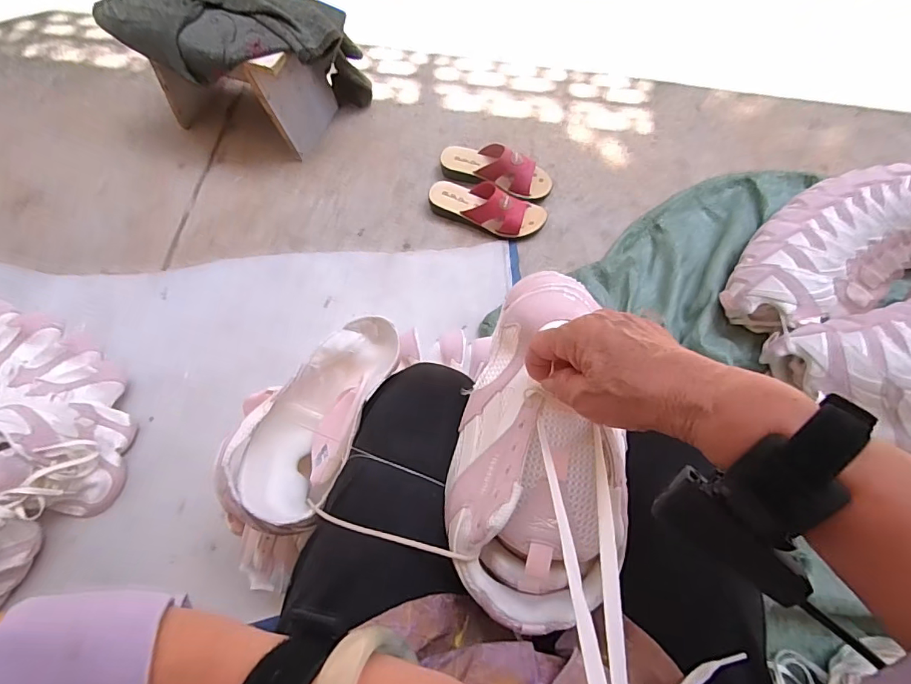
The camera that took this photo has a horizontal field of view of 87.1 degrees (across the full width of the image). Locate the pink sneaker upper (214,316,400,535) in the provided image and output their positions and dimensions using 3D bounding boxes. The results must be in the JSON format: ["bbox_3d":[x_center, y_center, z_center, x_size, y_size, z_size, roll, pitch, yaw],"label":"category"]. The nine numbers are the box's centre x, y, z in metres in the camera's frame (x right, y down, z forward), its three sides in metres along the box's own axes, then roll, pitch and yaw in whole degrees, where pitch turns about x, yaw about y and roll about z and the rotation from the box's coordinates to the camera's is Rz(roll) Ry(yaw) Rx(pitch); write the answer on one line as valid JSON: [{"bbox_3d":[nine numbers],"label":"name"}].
[{"bbox_3d":[-0.149,0.070,0.499,0.099,0.095,0.239,34,95,14],"label":"pink sneaker upper"}]

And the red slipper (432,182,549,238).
[{"bbox_3d":[0.061,-0.264,0.934,0.233,0.080,0.088,12,67,5],"label":"red slipper"}]

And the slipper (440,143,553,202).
[{"bbox_3d":[0.085,-0.360,0.972,0.230,0.090,0.095,24,68,10],"label":"slipper"}]

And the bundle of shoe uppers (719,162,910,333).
[{"bbox_3d":[0.679,-0.168,0.857,0.471,0.136,0.235,-21,72,-6],"label":"bundle of shoe uppers"}]

